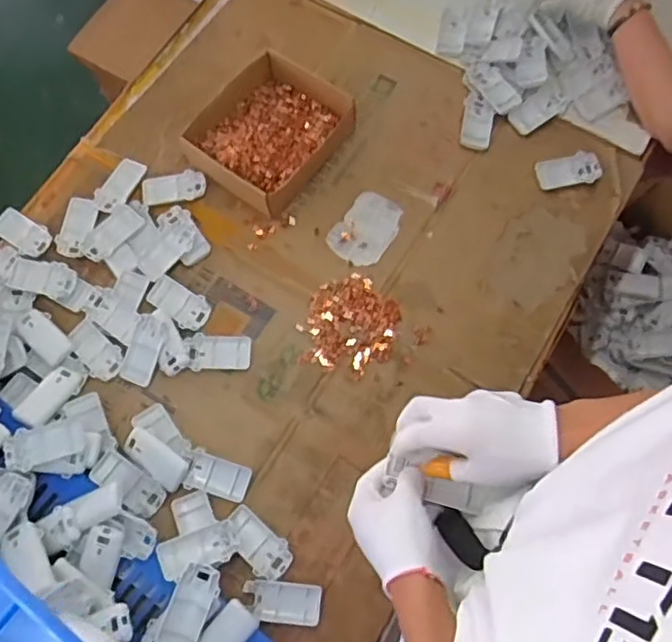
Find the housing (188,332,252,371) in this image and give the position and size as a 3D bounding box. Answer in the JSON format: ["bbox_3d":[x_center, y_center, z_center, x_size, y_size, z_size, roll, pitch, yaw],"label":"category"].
[{"bbox_3d":[-0.159,0.043,0.880,0.083,0.016,0.050,2,70,2],"label":"housing"}]

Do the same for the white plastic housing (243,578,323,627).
[{"bbox_3d":[-0.065,0.339,0.775,0.094,0.009,0.046,6,70,4],"label":"white plastic housing"}]

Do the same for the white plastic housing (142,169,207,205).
[{"bbox_3d":[-0.243,-0.201,0.962,0.094,0.013,0.045,-9,69,-2],"label":"white plastic housing"}]

